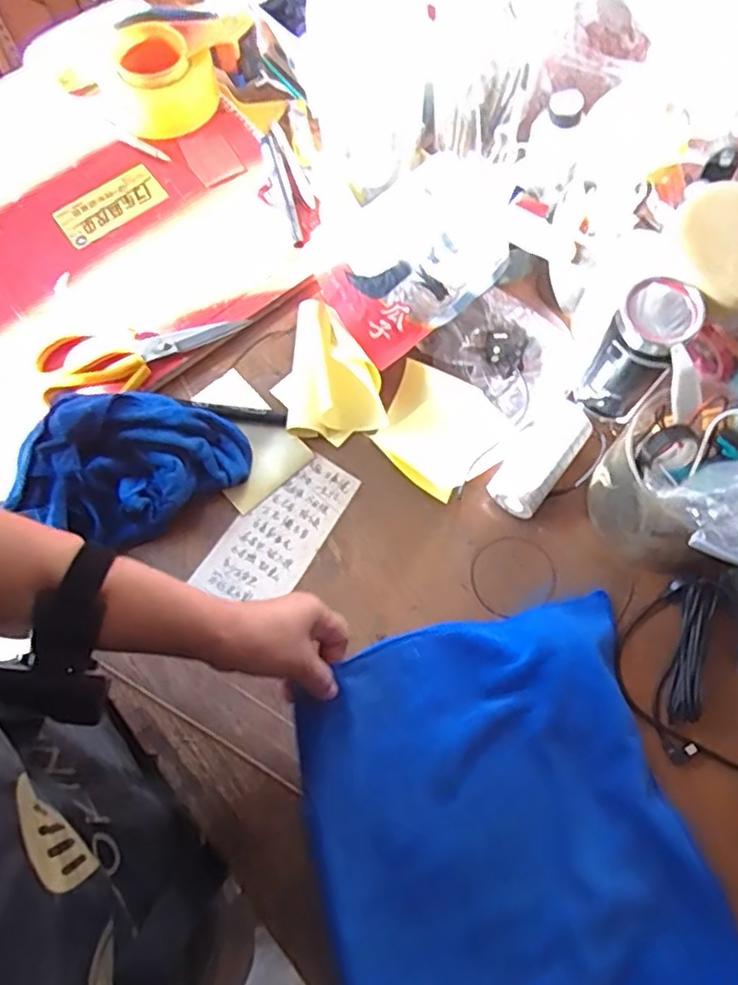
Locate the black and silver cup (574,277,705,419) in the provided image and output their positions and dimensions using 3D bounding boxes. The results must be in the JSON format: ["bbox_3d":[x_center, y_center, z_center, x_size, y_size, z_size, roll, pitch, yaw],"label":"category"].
[{"bbox_3d":[0.221,-0.114,0.550,0.065,0.138,0.055,37,76,12],"label":"black and silver cup"}]

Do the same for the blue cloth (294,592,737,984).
[{"bbox_3d":[0.110,0.281,0.480,0.275,0.046,0.366,-15,72,-4],"label":"blue cloth"}]

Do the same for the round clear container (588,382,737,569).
[{"bbox_3d":[0.254,-0.009,0.536,0.115,0.095,0.120,13,72,5],"label":"round clear container"}]

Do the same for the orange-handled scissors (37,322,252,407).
[{"bbox_3d":[-0.218,-0.137,0.643,0.196,0.012,0.074,-14,72,-4],"label":"orange-handled scissors"}]

